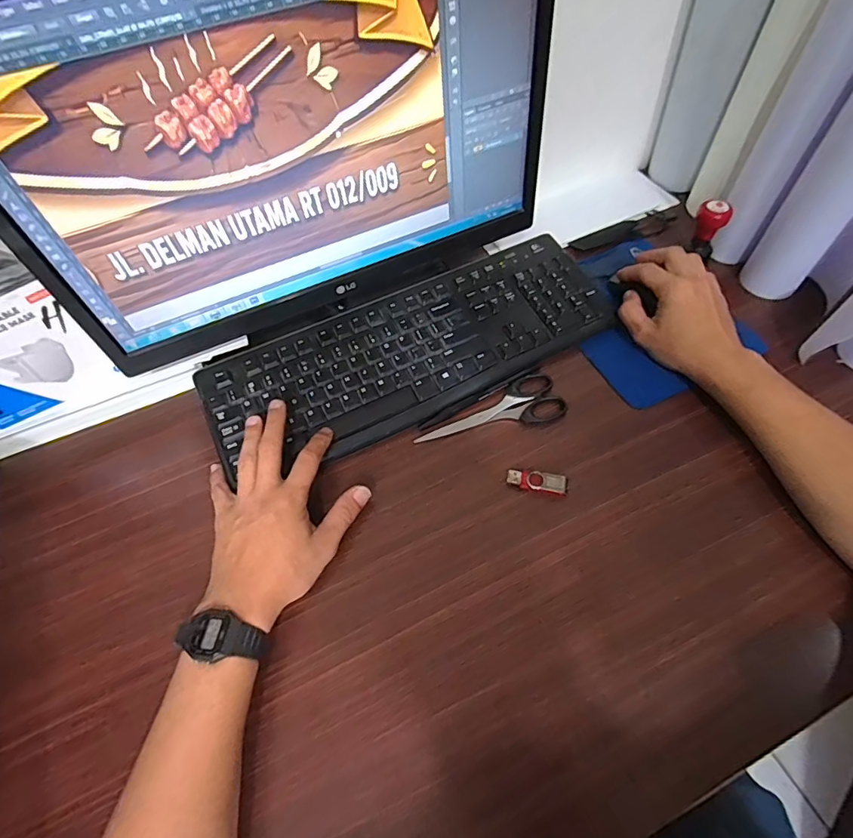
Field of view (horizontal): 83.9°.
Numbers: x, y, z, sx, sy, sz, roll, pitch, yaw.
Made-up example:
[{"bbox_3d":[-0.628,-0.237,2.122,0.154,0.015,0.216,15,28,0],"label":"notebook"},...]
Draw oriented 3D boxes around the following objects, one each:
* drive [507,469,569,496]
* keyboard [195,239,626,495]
[{"bbox_3d":[0.100,0.056,0.429,0.053,0.007,0.018,12,62,6],"label":"drive"},{"bbox_3d":[-0.012,-0.076,0.507,0.433,0.016,0.157,-22,64,-10],"label":"keyboard"}]

